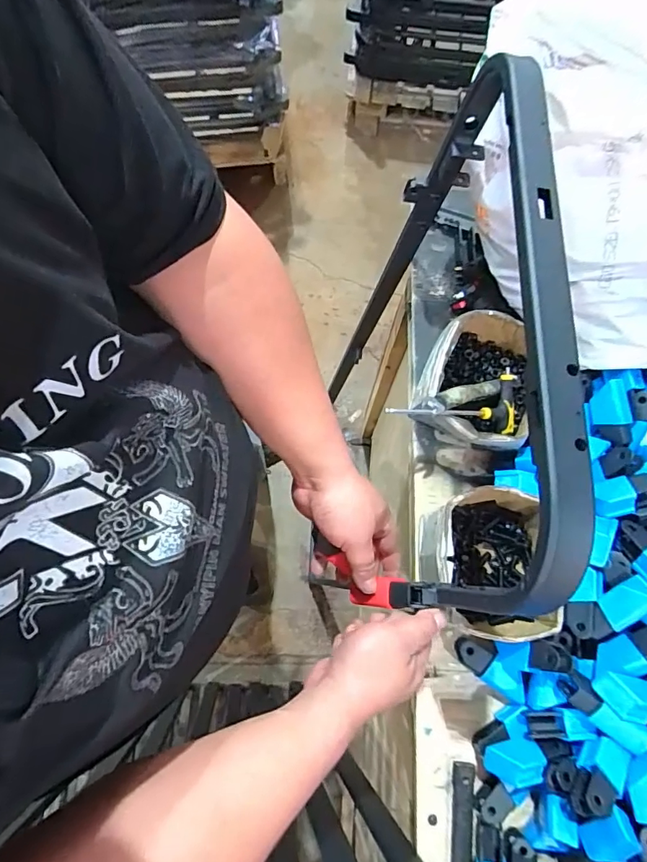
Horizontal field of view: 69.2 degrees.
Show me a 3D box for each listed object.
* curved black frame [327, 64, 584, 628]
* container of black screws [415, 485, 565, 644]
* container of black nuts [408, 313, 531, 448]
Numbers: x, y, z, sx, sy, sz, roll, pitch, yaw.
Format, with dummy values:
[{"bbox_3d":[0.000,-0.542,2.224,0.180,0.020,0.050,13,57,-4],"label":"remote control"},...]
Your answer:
[{"bbox_3d":[0.095,-0.039,0.681,0.065,0.680,0.516,6,74,-6],"label":"curved black frame"},{"bbox_3d":[0.185,0.151,0.544,0.132,0.083,0.158,1,73,-2],"label":"container of black screws"},{"bbox_3d":[0.200,-0.060,0.602,0.140,0.081,0.182,20,73,4],"label":"container of black nuts"}]

